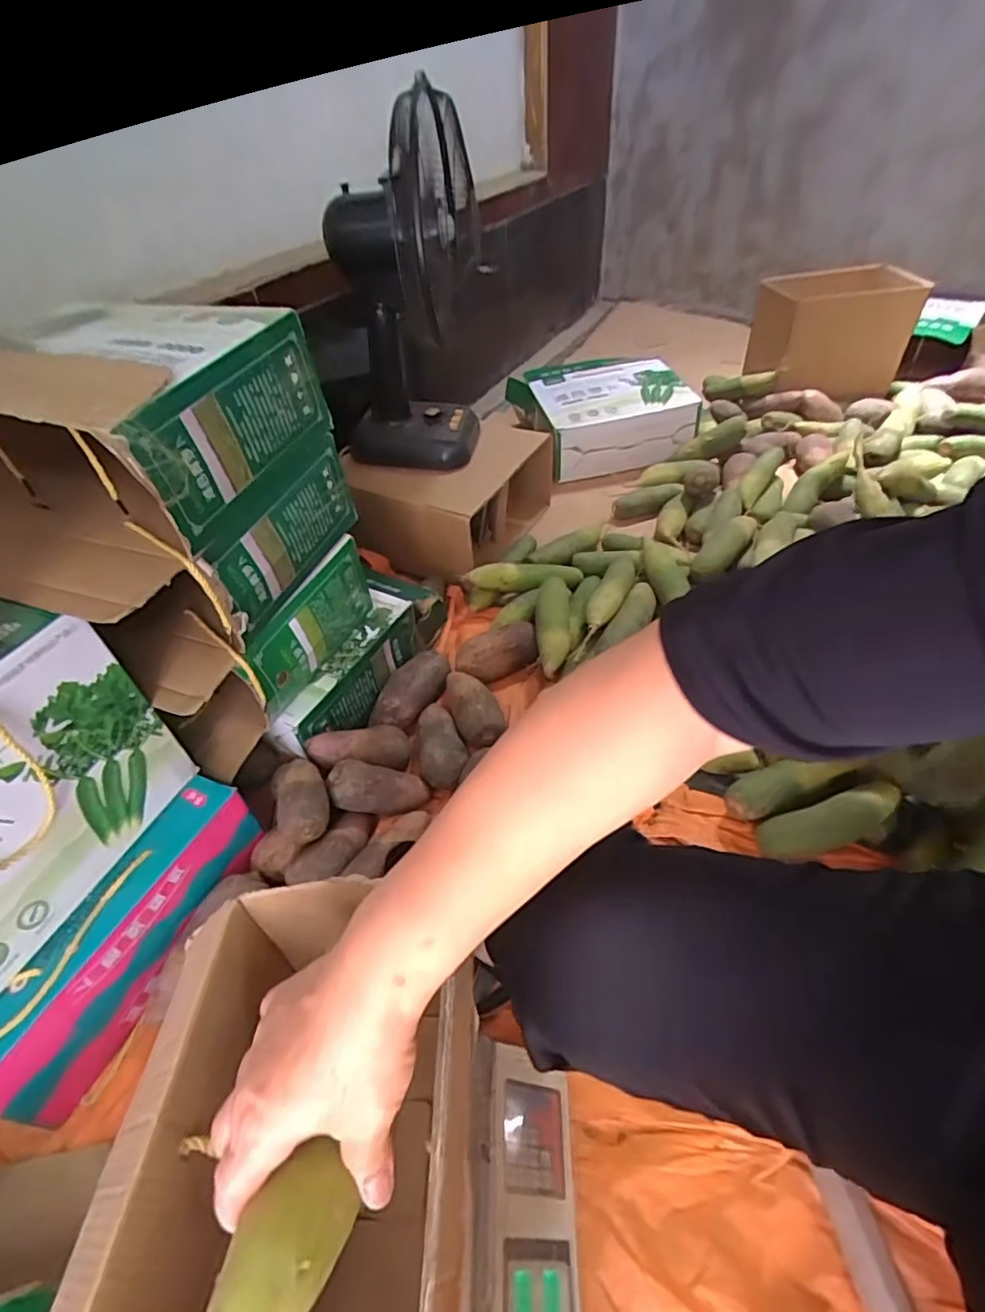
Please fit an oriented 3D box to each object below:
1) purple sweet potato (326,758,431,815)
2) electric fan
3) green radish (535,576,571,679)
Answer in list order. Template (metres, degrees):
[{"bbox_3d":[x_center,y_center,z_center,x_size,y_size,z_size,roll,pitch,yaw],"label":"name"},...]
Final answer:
[{"bbox_3d":[-0.151,0.178,0.782,0.137,0.050,0.059,21,34,-36],"label":"purple sweet potato"},{"bbox_3d":[-0.157,-0.649,1.057,0.268,0.494,0.355,-4,46,1],"label":"electric fan"},{"bbox_3d":[0.101,-0.056,0.964,0.057,0.061,0.223,3,46,7],"label":"green radish"}]

